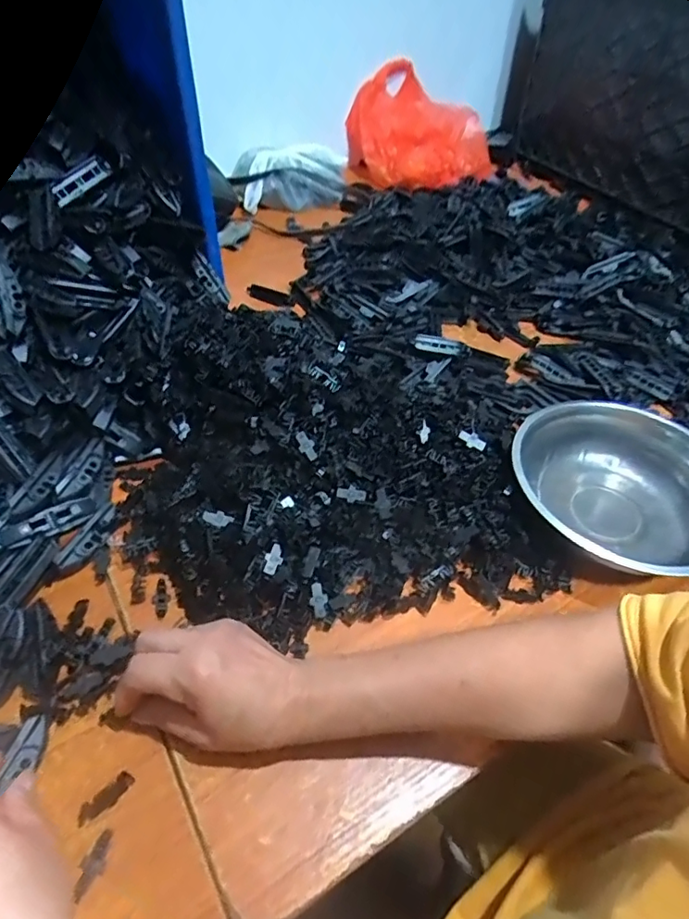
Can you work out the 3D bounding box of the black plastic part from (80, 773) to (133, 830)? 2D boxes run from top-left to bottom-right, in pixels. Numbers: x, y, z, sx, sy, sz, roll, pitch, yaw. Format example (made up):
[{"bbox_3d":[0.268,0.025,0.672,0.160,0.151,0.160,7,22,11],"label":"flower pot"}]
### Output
[{"bbox_3d":[-0.152,0.215,0.338,0.036,0.004,0.012,-33,57,-29],"label":"black plastic part"}]

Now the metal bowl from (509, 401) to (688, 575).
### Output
[{"bbox_3d":[0.256,0.027,0.499,0.203,0.053,0.202,35,54,26],"label":"metal bowl"}]

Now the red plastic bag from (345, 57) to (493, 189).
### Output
[{"bbox_3d":[0.169,-0.684,1.093,0.233,0.176,0.316,32,54,22],"label":"red plastic bag"}]

